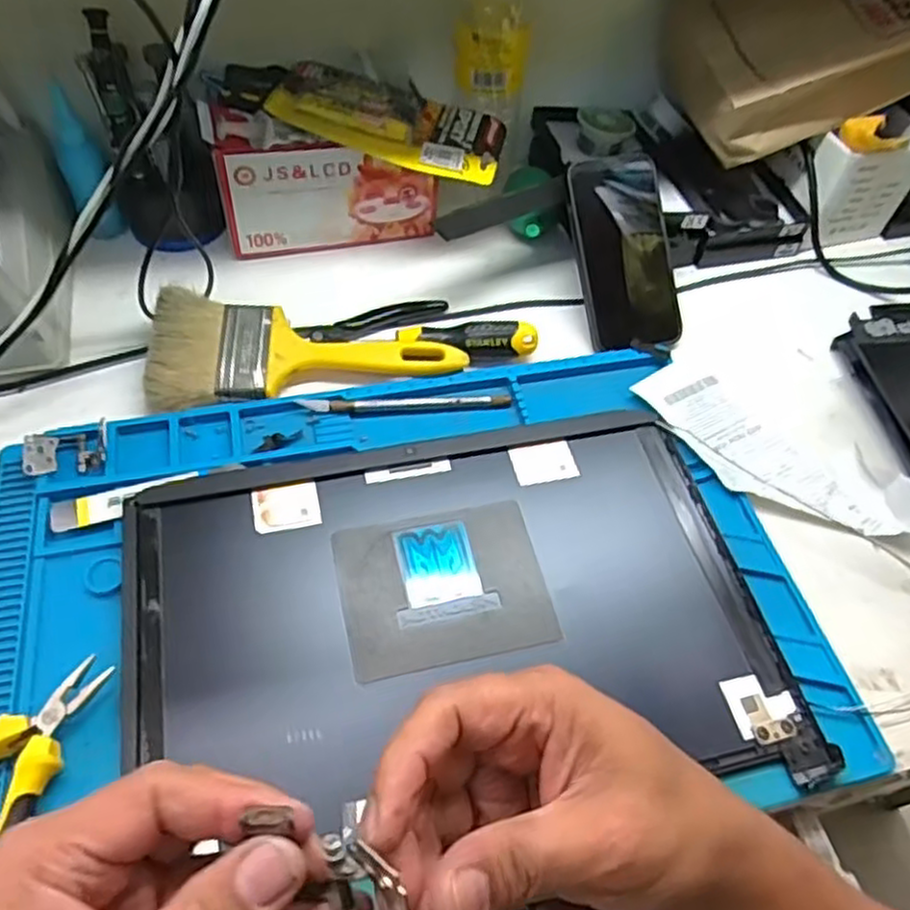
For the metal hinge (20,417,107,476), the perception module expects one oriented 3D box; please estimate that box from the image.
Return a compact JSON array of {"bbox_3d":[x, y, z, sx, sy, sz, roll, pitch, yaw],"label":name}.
[{"bbox_3d":[-0.249,-0.005,0.462,0.050,0.025,0.027,-13,55,-29],"label":"metal hinge"}]

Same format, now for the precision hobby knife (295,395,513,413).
[{"bbox_3d":[-0.033,-0.037,0.509,0.146,0.005,0.009,-3,55,-6],"label":"precision hobby knife"}]

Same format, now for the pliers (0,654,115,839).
[{"bbox_3d":[-0.222,0.150,0.355,0.066,0.018,0.115,28,57,15],"label":"pliers"}]

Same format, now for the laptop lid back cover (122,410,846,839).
[{"bbox_3d":[-0.002,0.088,0.421,0.354,0.010,0.232,-9,55,-10],"label":"laptop lid back cover"}]

